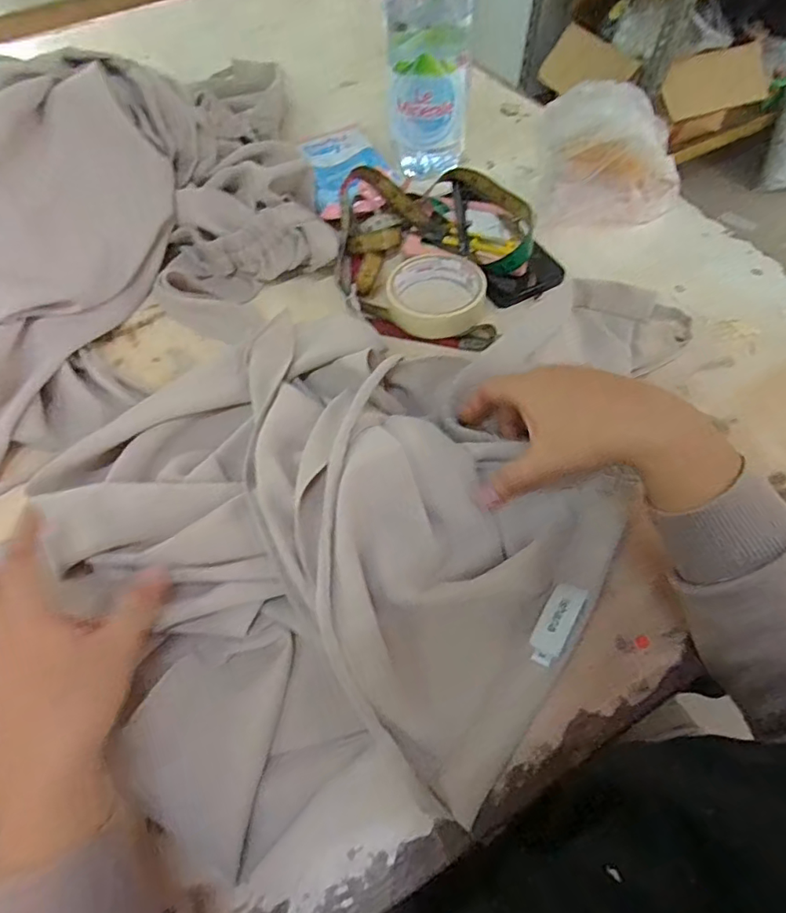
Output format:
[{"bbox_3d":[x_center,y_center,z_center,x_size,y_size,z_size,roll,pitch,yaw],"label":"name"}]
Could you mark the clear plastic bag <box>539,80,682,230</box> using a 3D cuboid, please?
[{"bbox_3d":[0.210,-0.284,0.507,0.142,0.121,0.056,12,60,8],"label":"clear plastic bag"}]

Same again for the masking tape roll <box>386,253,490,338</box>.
[{"bbox_3d":[0.039,-0.149,0.478,0.088,0.020,0.091,-1,59,1],"label":"masking tape roll"}]

